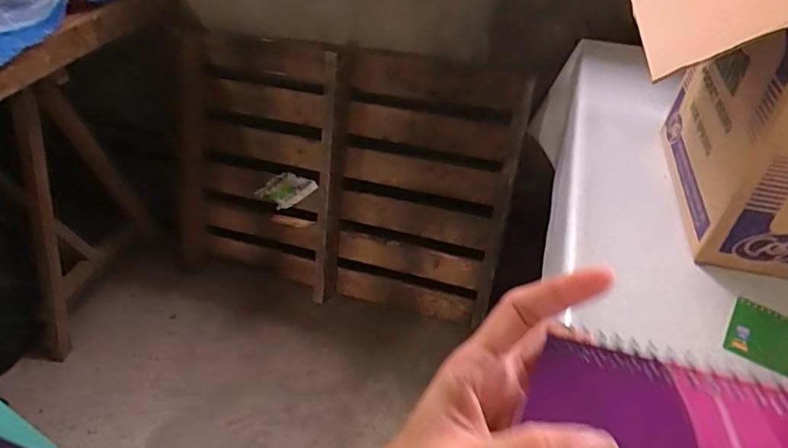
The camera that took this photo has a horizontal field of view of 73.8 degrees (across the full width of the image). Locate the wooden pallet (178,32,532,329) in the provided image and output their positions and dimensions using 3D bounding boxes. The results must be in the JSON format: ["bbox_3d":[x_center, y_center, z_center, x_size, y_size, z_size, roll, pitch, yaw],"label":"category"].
[{"bbox_3d":[-0.173,-0.124,1.455,0.958,0.696,0.096,12,26,12],"label":"wooden pallet"}]

